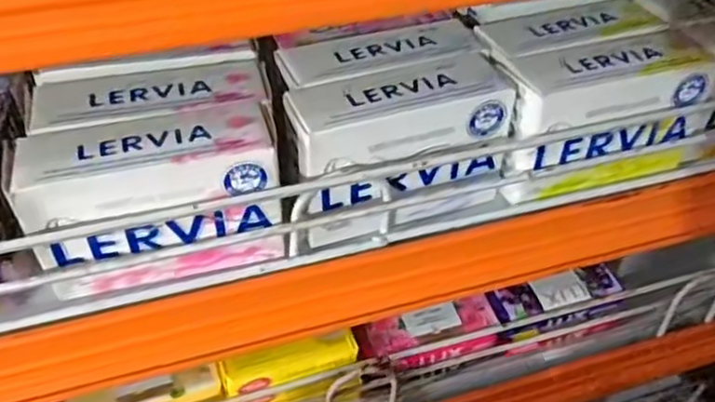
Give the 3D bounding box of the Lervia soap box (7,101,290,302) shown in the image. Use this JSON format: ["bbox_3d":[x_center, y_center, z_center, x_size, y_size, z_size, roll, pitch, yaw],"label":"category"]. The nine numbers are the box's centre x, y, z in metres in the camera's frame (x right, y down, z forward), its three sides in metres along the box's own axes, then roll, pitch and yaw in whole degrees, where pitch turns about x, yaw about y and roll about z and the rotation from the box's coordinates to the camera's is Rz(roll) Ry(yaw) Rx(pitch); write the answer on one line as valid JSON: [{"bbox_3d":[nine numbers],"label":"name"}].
[{"bbox_3d":[-0.079,0.001,0.267,0.094,0.060,0.031,-12,44,-14],"label":"Lervia soap box"}]

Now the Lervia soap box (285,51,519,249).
[{"bbox_3d":[0.020,-0.021,0.297,0.098,0.065,0.036,-15,45,-17],"label":"Lervia soap box"}]

